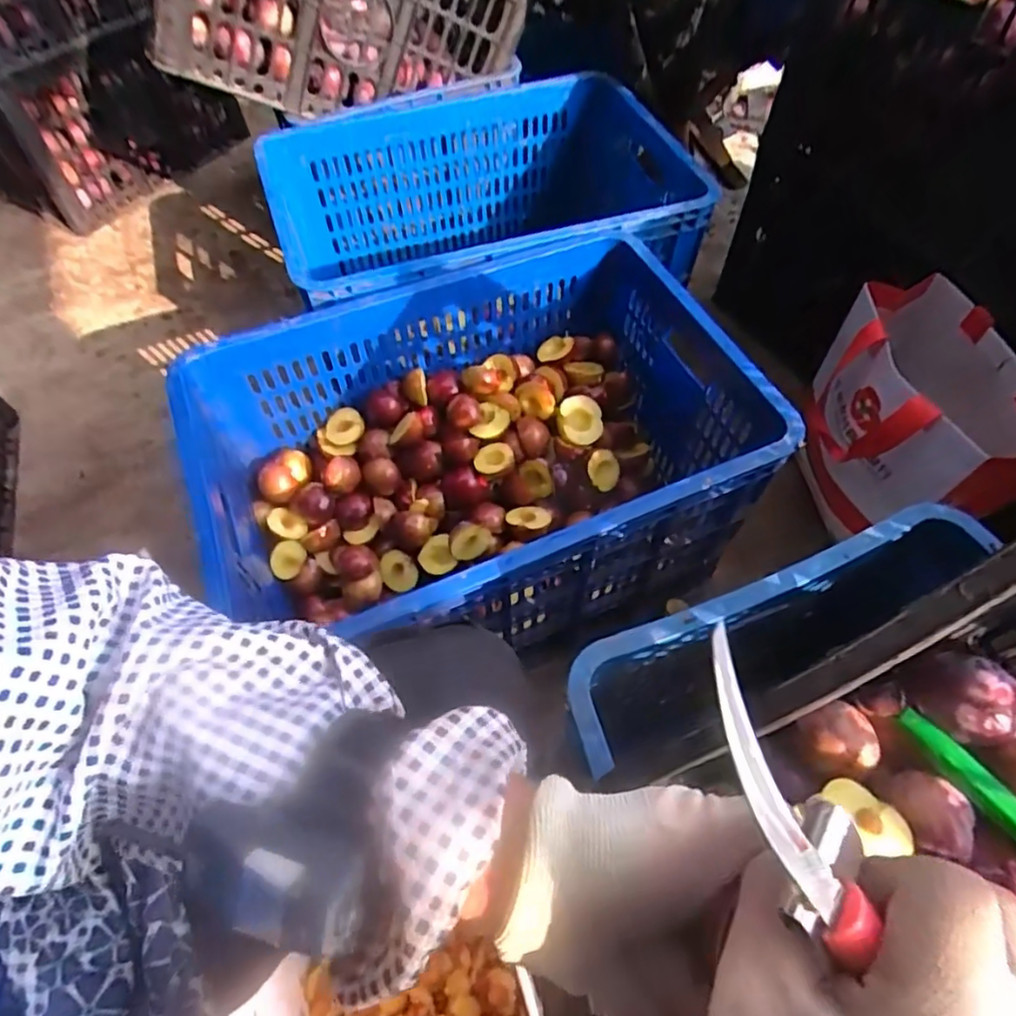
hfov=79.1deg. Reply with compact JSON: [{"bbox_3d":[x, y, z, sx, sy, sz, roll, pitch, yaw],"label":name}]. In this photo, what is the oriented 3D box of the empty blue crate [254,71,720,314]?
[{"bbox_3d":[-0.011,-0.403,0.913,0.594,0.239,0.390,-16,58,-8],"label":"empty blue crate"}]

